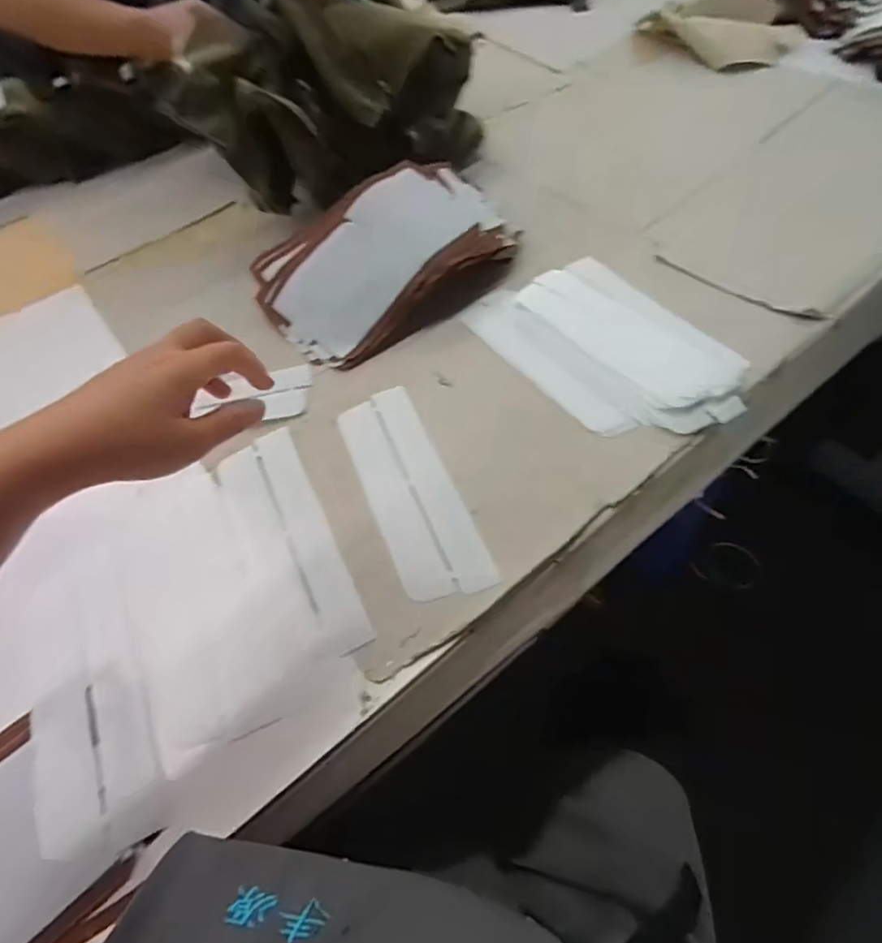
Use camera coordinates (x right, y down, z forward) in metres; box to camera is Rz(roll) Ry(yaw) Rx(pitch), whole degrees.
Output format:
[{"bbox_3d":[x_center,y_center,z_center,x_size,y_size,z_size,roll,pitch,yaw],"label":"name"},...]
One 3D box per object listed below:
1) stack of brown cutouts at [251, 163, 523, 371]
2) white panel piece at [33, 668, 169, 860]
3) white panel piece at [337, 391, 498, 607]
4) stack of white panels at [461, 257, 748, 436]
[{"bbox_3d":[-0.066,-0.246,0.635,0.278,0.073,0.200,-36,60,-20],"label":"stack of brown cutouts"},{"bbox_3d":[-0.226,0.177,0.377,0.071,0.009,0.108,-27,57,-15],"label":"white panel piece"},{"bbox_3d":[-0.026,0.011,0.489,0.067,0.004,0.222,-19,51,-10],"label":"white panel piece"},{"bbox_3d":[0.158,-0.127,0.560,0.167,0.025,0.258,-27,57,-15],"label":"stack of white panels"}]

